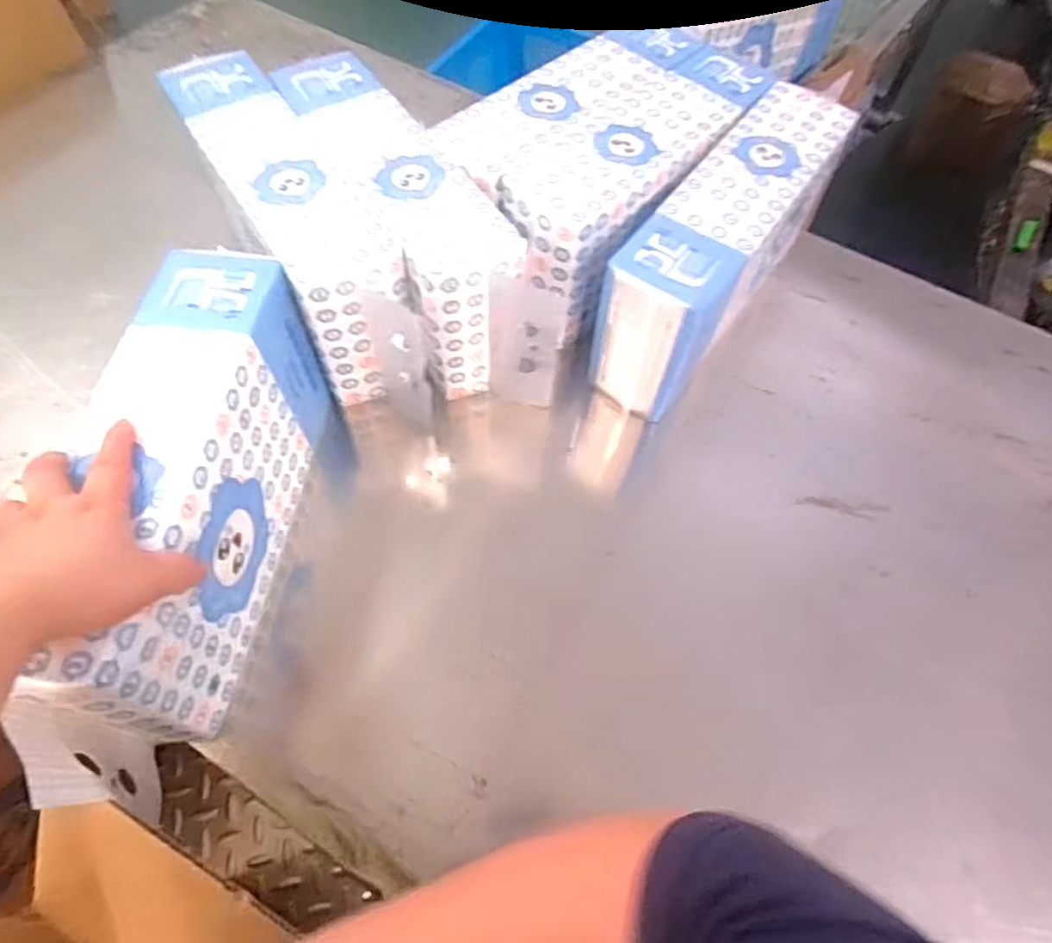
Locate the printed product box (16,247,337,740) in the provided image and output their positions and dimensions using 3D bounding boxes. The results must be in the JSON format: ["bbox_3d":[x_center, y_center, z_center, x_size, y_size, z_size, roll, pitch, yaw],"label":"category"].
[{"bbox_3d":[-0.234,0.011,0.459,0.094,0.151,0.319,2,61,-1],"label":"printed product box"}]

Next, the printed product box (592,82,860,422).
[{"bbox_3d":[0.189,-0.215,0.610,0.086,0.152,0.313,33,65,16],"label":"printed product box"}]

